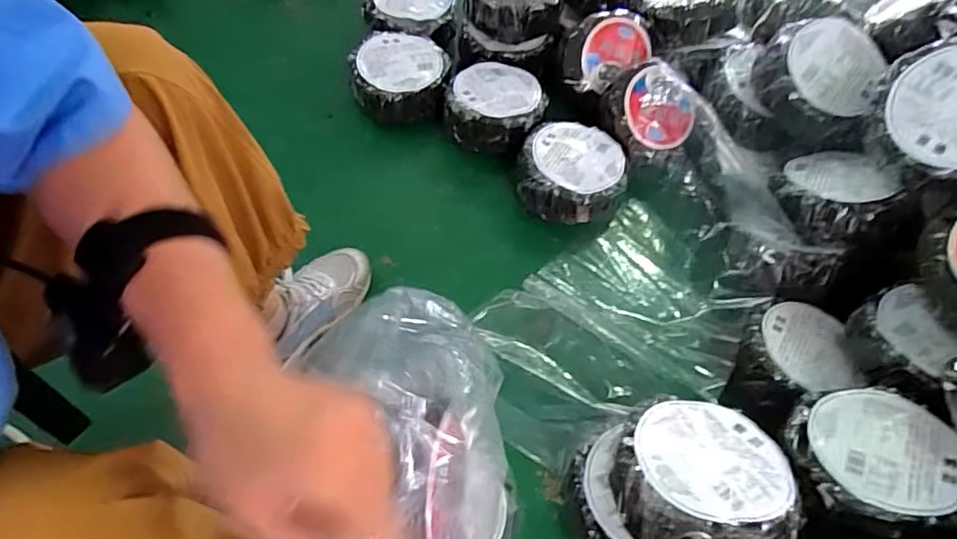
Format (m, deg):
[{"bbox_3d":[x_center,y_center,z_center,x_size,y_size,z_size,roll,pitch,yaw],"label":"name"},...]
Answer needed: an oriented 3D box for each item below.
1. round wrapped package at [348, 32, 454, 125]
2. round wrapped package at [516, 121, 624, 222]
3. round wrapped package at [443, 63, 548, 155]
[{"bbox_3d":[-0.145,-0.351,1.069,0.167,0.110,0.154,2,57,-3],"label":"round wrapped package"},{"bbox_3d":[0.153,-0.160,0.959,0.170,0.089,0.157,2,57,-3],"label":"round wrapped package"},{"bbox_3d":[0.032,-0.286,1.037,0.163,0.097,0.163,2,57,-3],"label":"round wrapped package"}]

